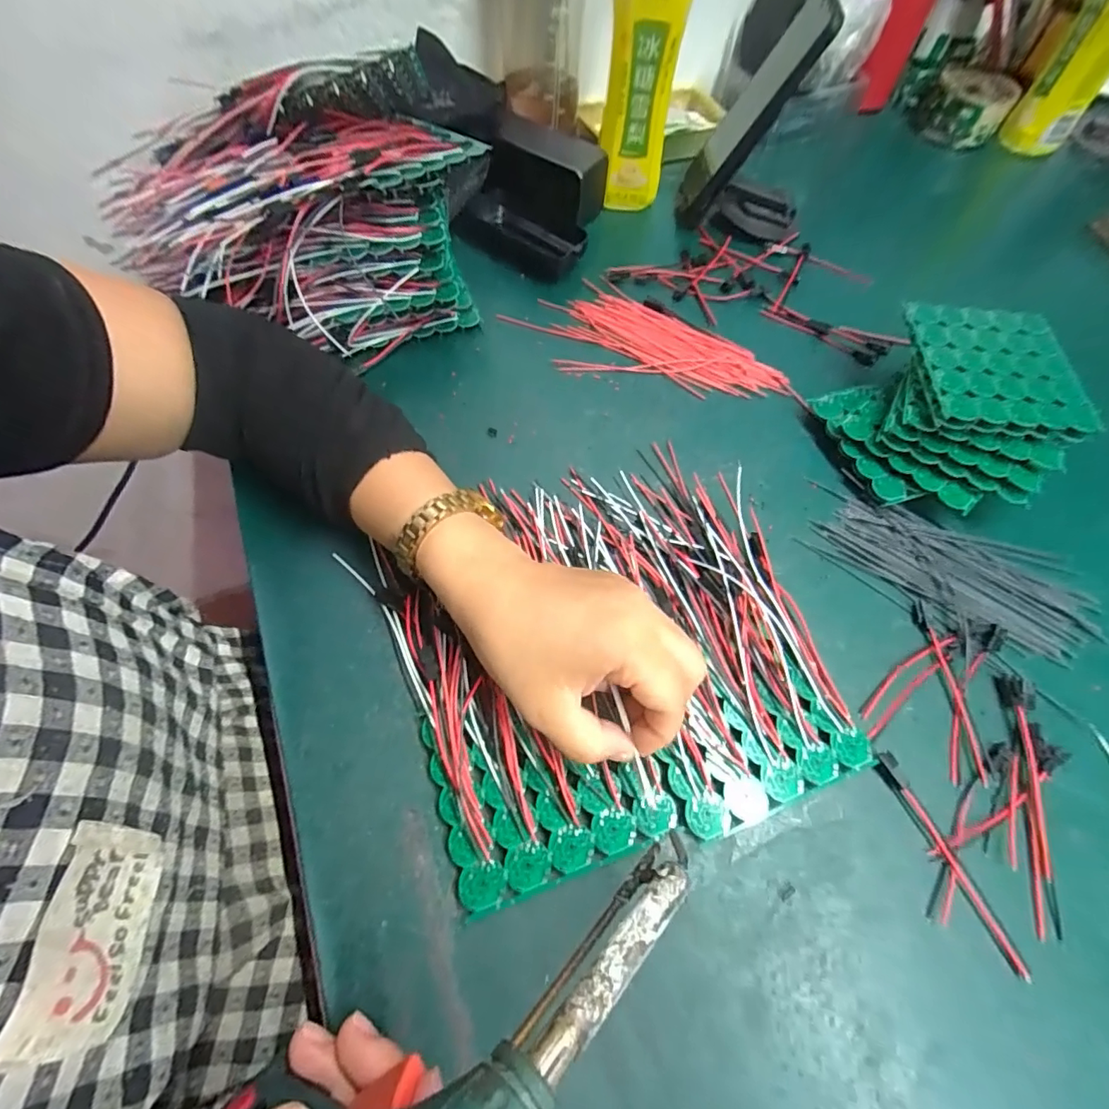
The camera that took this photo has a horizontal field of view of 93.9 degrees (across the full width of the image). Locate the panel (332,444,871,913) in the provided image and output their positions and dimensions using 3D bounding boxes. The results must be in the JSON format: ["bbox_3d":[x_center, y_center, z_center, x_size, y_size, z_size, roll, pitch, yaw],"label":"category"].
[{"bbox_3d":[0.026,0.044,0.295,0.238,0.023,0.220,-12,62,-8],"label":"panel"}]

